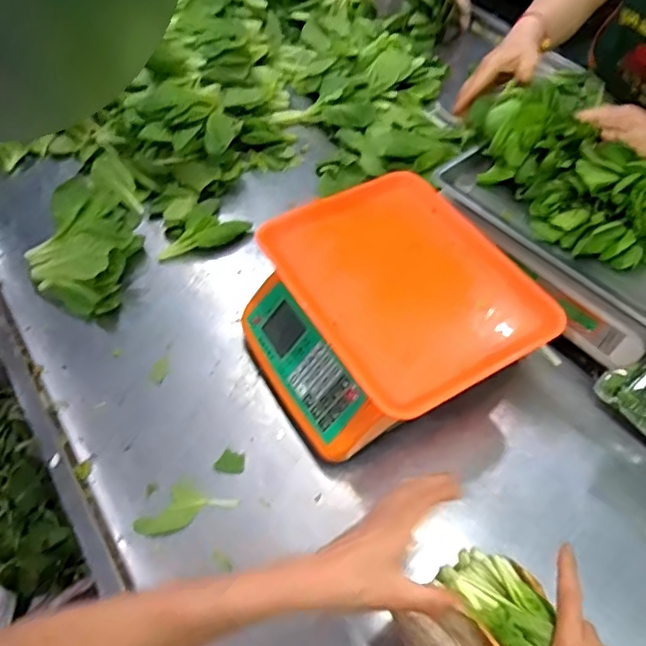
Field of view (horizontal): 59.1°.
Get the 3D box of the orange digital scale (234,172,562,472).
[{"bbox_3d":[0.069,-0.013,0.667,0.292,0.115,0.291,-26,58,-18],"label":"orange digital scale"}]

